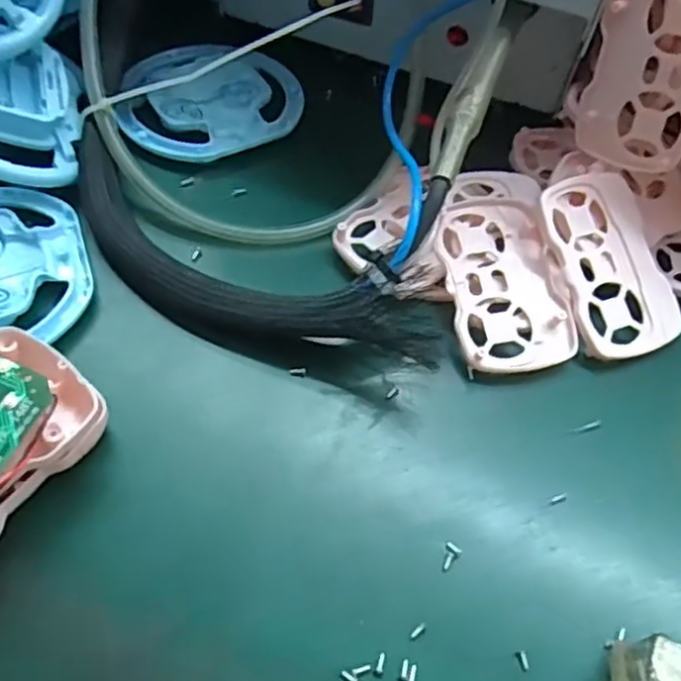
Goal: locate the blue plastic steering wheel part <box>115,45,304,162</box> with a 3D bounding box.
[{"bbox_3d":[-0.076,-0.140,0.388,0.099,0.013,0.091,-33,67,-24],"label":"blue plastic steering wheel part"}]

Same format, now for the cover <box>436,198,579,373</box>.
[{"bbox_3d":[0.076,-0.028,0.321,0.054,0.014,0.087,-6,59,-10],"label":"cover"}]

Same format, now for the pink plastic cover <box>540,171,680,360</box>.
[{"bbox_3d":[0.127,-0.036,0.322,0.054,0.011,0.087,-17,83,-16],"label":"pink plastic cover"}]

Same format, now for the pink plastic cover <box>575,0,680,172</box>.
[{"bbox_3d":[0.138,-0.122,0.306,0.053,0.088,0.010,29,40,33],"label":"pink plastic cover"}]

